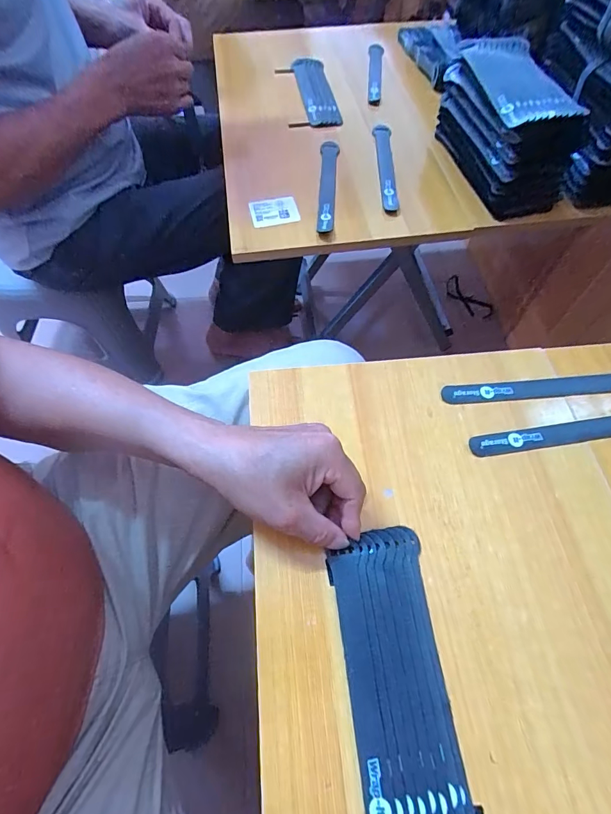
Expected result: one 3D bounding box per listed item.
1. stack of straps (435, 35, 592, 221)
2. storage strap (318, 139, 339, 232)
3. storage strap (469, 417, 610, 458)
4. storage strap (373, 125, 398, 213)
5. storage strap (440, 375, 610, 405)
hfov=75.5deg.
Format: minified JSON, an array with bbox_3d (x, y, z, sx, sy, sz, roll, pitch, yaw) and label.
[{"bbox_3d":[0.251,-0.360,0.507,0.088,0.109,0.206,-11,61,-6],"label":"stack of straps"},{"bbox_3d":[0.030,-0.297,0.532,0.023,0.012,0.195,4,61,3],"label":"storage strap"},{"bbox_3d":[0.246,0.023,0.357,0.198,0.007,0.022,-9,61,-4],"label":"storage strap"},{"bbox_3d":[0.112,-0.339,0.555,0.027,0.012,0.198,2,62,3],"label":"storage strap"},{"bbox_3d":[0.231,-0.018,0.379,0.201,0.004,0.022,-4,61,-2],"label":"storage strap"}]

